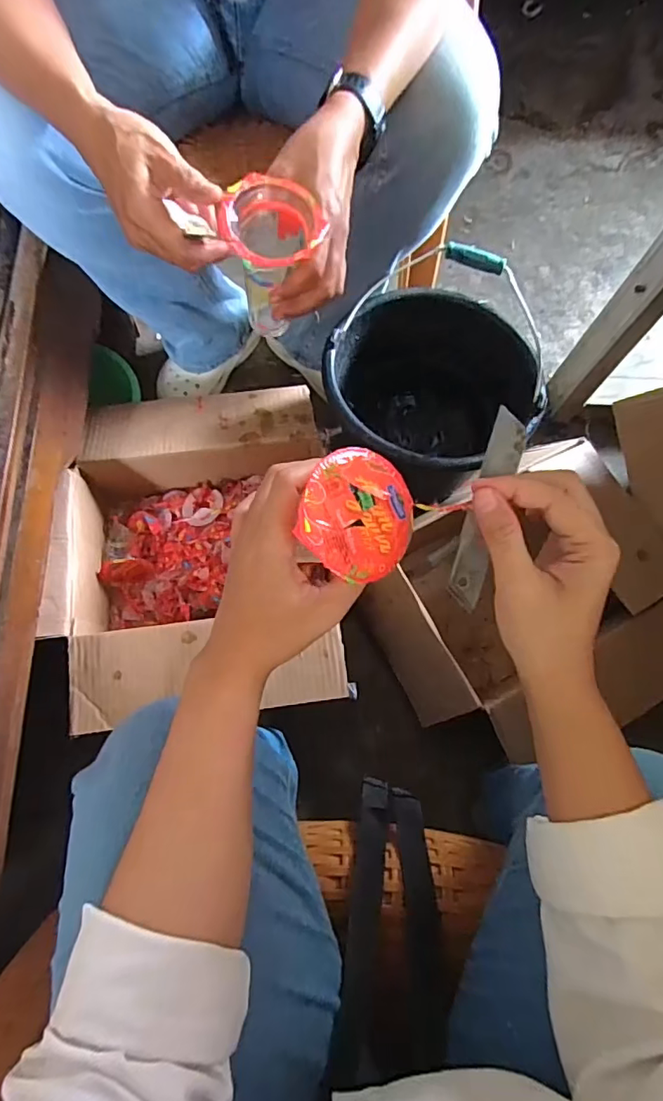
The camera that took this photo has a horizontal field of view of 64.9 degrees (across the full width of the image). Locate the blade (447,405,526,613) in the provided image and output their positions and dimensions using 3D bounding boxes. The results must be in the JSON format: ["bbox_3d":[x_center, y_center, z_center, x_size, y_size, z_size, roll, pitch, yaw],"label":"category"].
[{"bbox_3d":[0.082,-0.021,0.274,0.017,0.004,0.103,16,92,19],"label":"blade"}]

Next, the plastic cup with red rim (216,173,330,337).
[{"bbox_3d":[-0.045,-0.232,0.438,0.070,0.117,0.069,0,73,-1],"label":"plastic cup with red rim"}]

